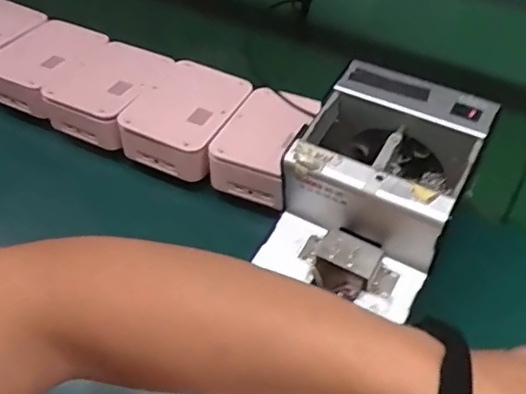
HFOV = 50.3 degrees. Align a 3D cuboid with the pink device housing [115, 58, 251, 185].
[{"bbox_3d":[-0.080,-0.085,0.602,0.102,0.051,0.130,16,54,16],"label":"pink device housing"}]

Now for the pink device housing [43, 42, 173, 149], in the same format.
[{"bbox_3d":[-0.169,-0.121,0.635,0.099,0.050,0.129,20,54,18],"label":"pink device housing"}]

